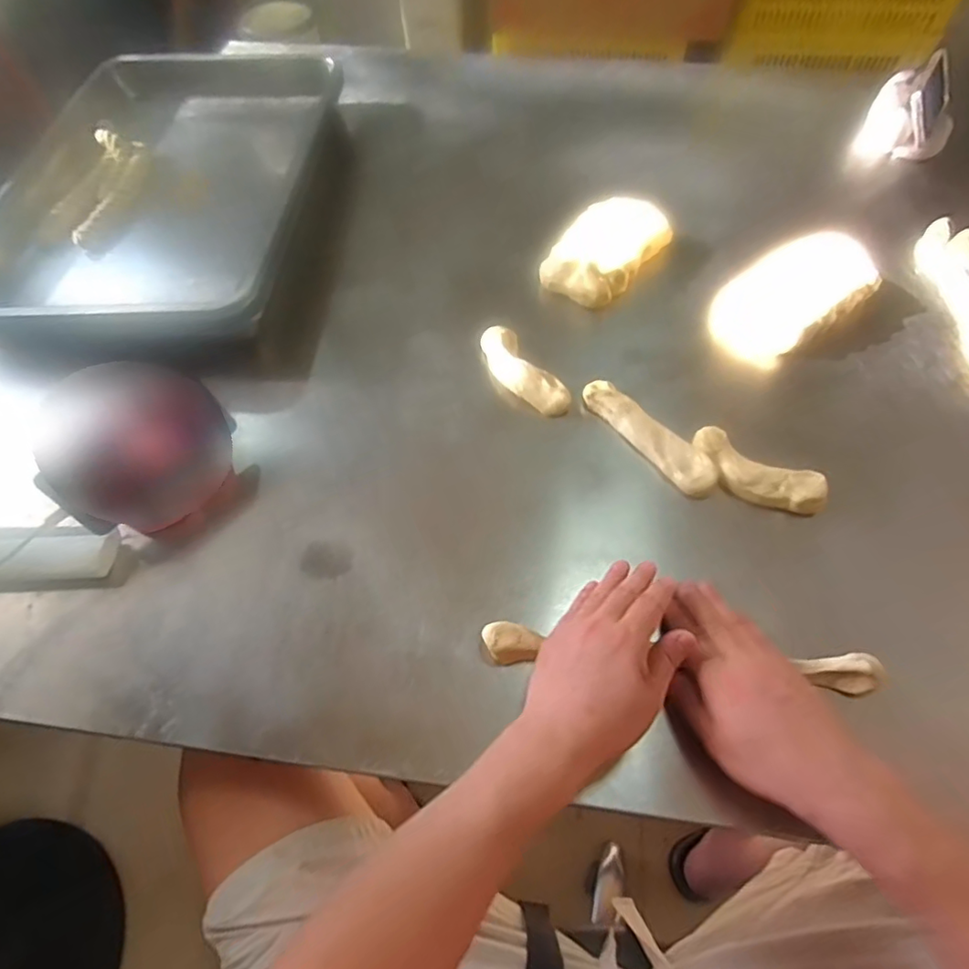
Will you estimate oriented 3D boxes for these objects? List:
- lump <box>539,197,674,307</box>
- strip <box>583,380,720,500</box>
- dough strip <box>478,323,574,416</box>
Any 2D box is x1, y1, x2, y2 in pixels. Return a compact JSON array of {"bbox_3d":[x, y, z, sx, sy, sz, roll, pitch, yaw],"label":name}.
[{"bbox_3d":[0.156,-0.309,0.738,0.109,0.046,0.162,35,68,20],"label":"lump"},{"bbox_3d":[0.177,-0.054,0.607,0.040,0.017,0.169,-35,64,-16],"label":"strip"},{"bbox_3d":[0.043,-0.130,0.652,0.047,0.026,0.136,-33,64,-15],"label":"dough strip"}]

